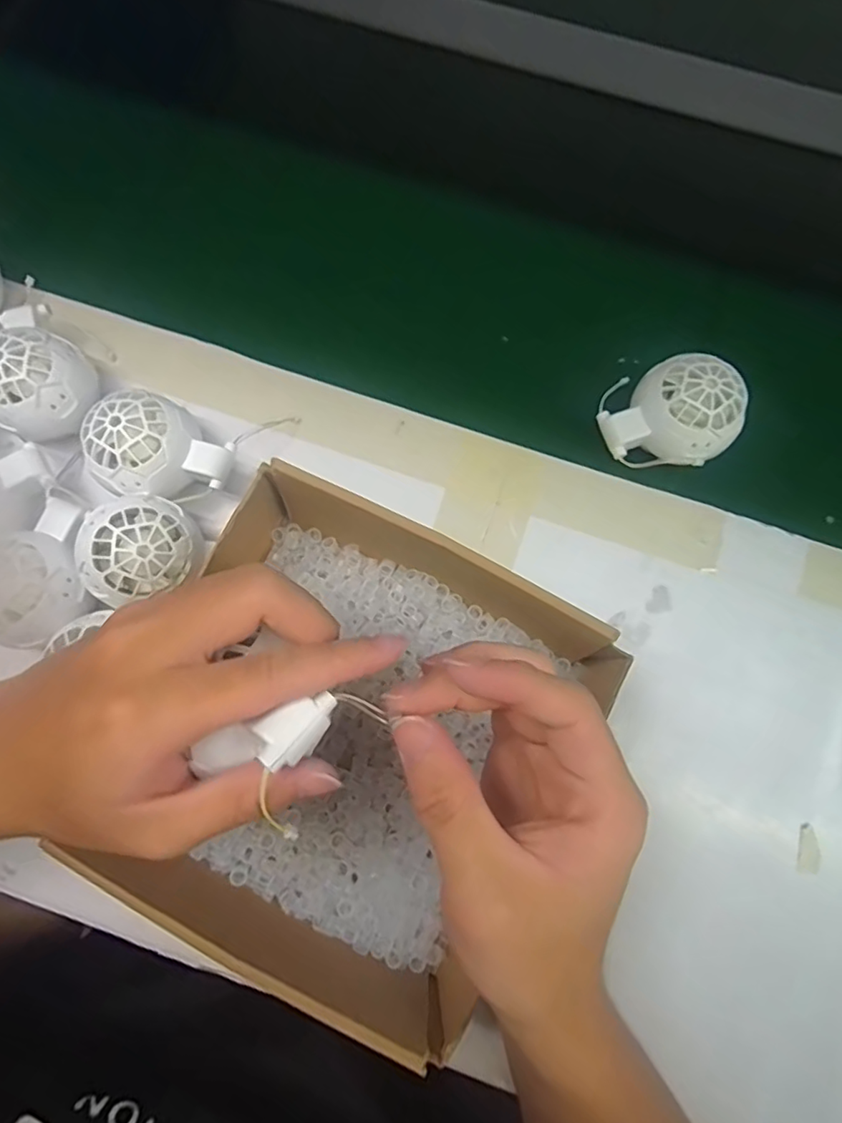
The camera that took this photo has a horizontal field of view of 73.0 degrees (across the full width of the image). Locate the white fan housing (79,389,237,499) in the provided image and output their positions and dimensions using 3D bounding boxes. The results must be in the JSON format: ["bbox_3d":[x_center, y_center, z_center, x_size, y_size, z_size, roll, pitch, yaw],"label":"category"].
[{"bbox_3d":[-0.150,-0.059,0.326,0.074,0.051,0.059,27,78,6],"label":"white fan housing"}]

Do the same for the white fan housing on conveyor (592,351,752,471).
[{"bbox_3d":[0.147,-0.088,0.338,0.072,0.045,0.061,-1,77,0],"label":"white fan housing on conveyor"}]

